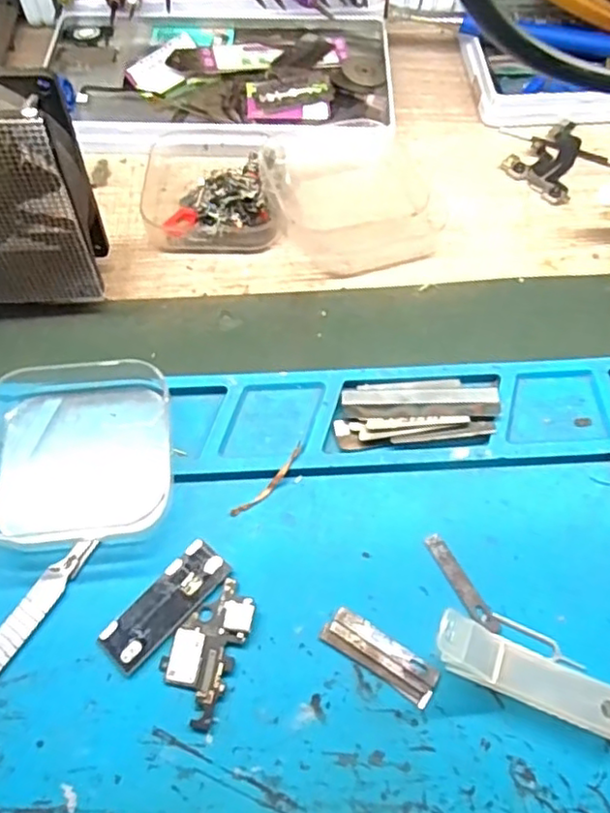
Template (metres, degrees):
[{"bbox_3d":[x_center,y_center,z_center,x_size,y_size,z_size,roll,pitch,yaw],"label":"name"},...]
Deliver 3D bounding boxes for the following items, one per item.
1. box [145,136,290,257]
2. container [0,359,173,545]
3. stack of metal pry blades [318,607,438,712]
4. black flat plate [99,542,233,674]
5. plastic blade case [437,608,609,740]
[{"bbox_3d":[-0.040,-0.100,0.288,0.065,0.017,0.061,-4,62,-2],"label":"box"},{"bbox_3d":[-0.080,0.015,0.219,0.063,0.019,0.060,-6,62,-3],"label":"container"},{"bbox_3d":[0.023,0.076,0.196,0.036,0.004,0.012,30,66,15],"label":"stack of metal pry blades"},{"bbox_3d":[-0.044,0.062,0.202,0.017,0.004,0.044,39,68,19],"label":"black flat plate"},{"bbox_3d":[0.064,0.077,0.185,0.059,0.010,0.015,25,64,-1],"label":"plastic blade case"}]

